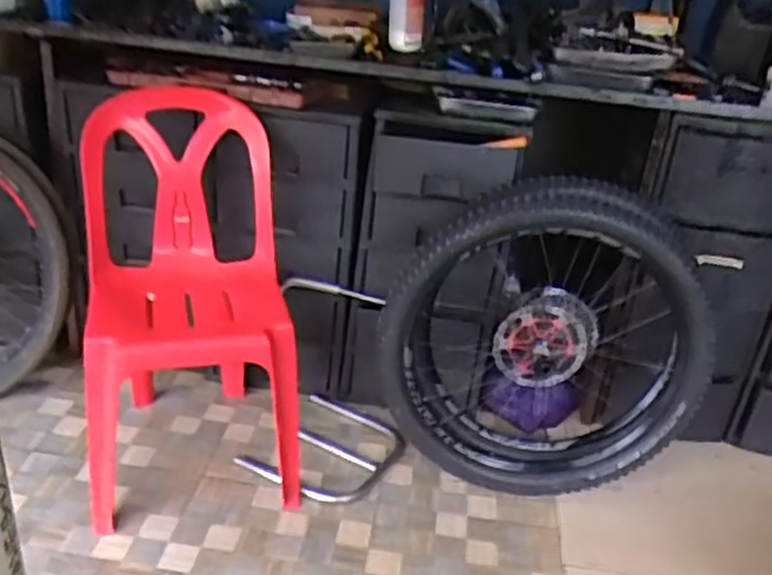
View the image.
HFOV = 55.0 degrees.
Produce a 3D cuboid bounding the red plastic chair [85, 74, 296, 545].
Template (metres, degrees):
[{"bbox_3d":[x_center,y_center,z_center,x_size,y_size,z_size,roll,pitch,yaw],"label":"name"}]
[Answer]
[{"bbox_3d":[-0.422,0.008,1.579,0.403,0.717,0.512,-3,28,-17],"label":"red plastic chair"}]

